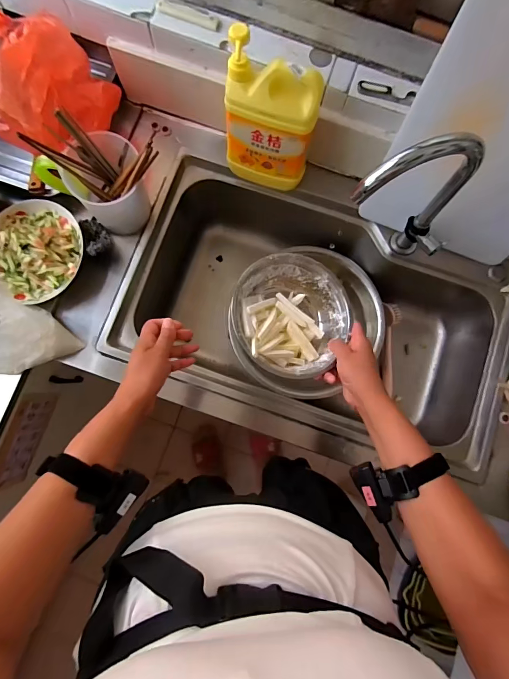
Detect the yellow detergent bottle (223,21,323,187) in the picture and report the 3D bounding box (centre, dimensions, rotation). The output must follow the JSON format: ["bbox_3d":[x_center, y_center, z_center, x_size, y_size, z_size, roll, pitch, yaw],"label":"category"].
[{"bbox_3d":[0.022,-0.361,0.614,0.156,0.232,0.069,22,82,1],"label":"yellow detergent bottle"}]

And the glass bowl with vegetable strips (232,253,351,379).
[{"bbox_3d":[0.058,-0.035,0.548,0.171,0.076,0.180,0,82,-2],"label":"glass bowl with vegetable strips"}]

